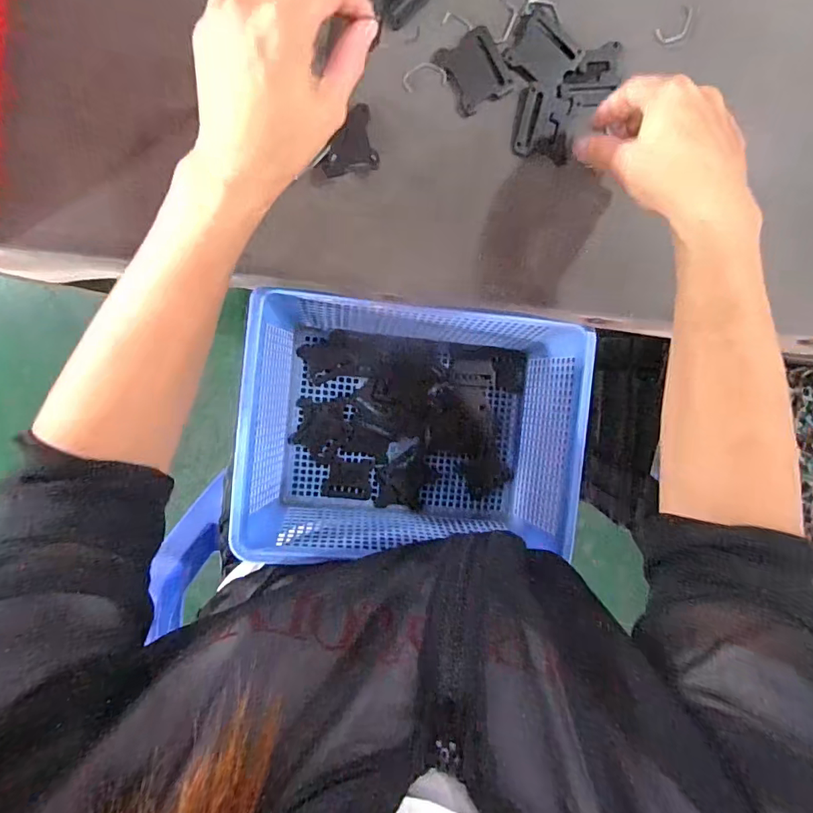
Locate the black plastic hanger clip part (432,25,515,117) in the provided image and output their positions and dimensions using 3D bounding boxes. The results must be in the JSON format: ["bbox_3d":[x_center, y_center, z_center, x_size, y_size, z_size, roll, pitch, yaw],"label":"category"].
[{"bbox_3d":[0.052,-0.251,0.358,0.046,0.004,0.050,-30,98,0],"label":"black plastic hanger clip part"}]

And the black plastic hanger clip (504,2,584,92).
[{"bbox_3d":[0.100,-0.267,0.358,0.046,0.004,0.054,-45,98,2],"label":"black plastic hanger clip"}]

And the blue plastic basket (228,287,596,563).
[{"bbox_3d":[0.005,0.023,0.465,0.297,0.106,0.217,5,96,-5],"label":"blue plastic basket"}]

